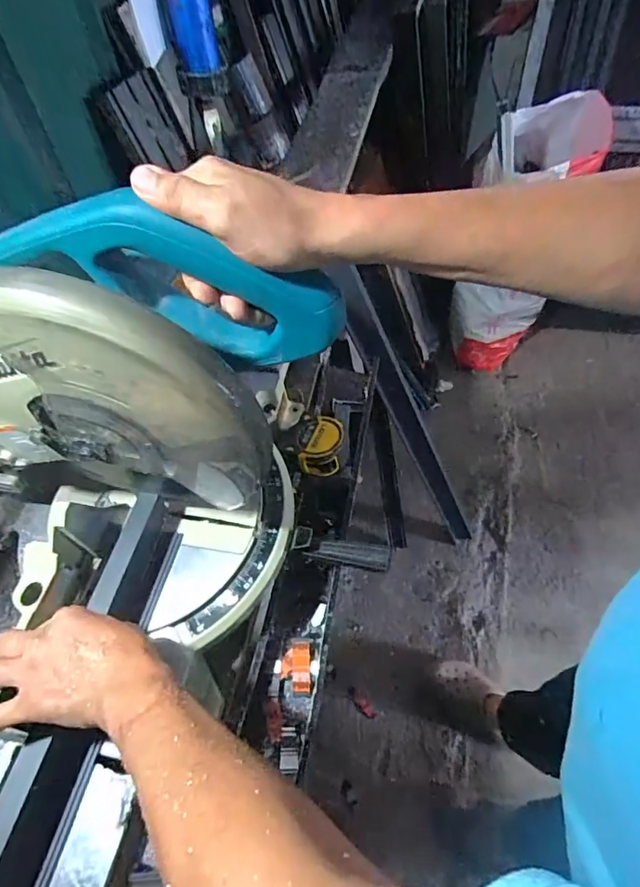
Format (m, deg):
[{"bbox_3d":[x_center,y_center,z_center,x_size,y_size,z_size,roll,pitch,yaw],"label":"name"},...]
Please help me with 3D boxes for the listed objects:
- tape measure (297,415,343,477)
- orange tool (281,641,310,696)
[{"bbox_3d":[0.001,0.000,0.645,0.061,0.033,0.078,2,54,6],"label":"tape measure"},{"bbox_3d":[-0.027,0.250,0.553,0.032,0.010,0.051,-3,53,3],"label":"orange tool"}]

